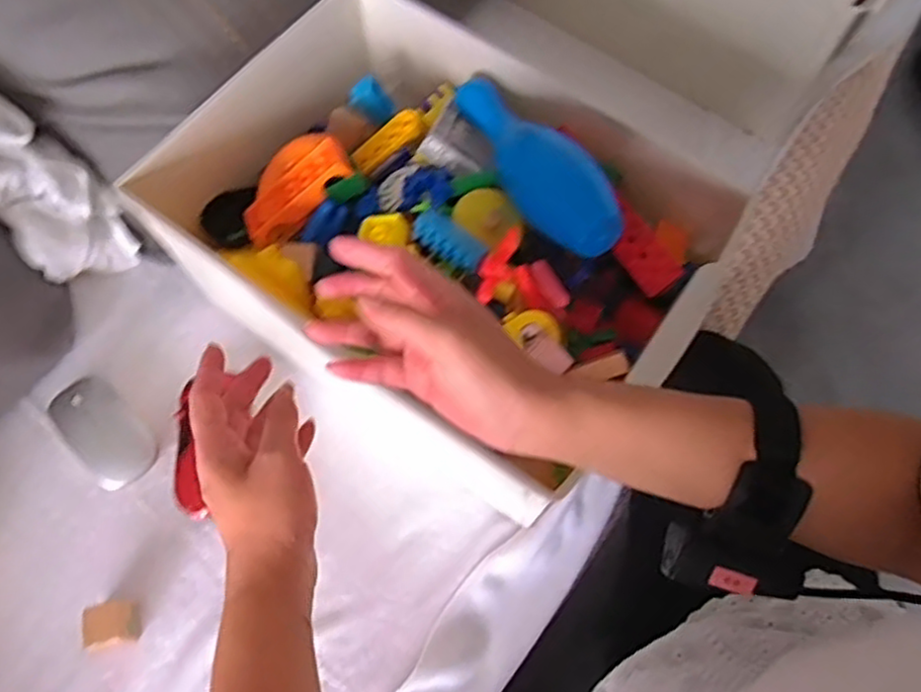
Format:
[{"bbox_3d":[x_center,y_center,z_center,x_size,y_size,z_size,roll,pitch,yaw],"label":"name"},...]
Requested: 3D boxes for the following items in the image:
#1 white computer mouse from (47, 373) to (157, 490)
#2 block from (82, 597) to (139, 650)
[{"bbox_3d":[-0.312,0.072,0.612,0.055,0.018,0.104,-39,74,-17],"label":"white computer mouse"},{"bbox_3d":[-0.270,0.215,0.541,0.031,0.031,0.033,-13,68,-8],"label":"block"}]

